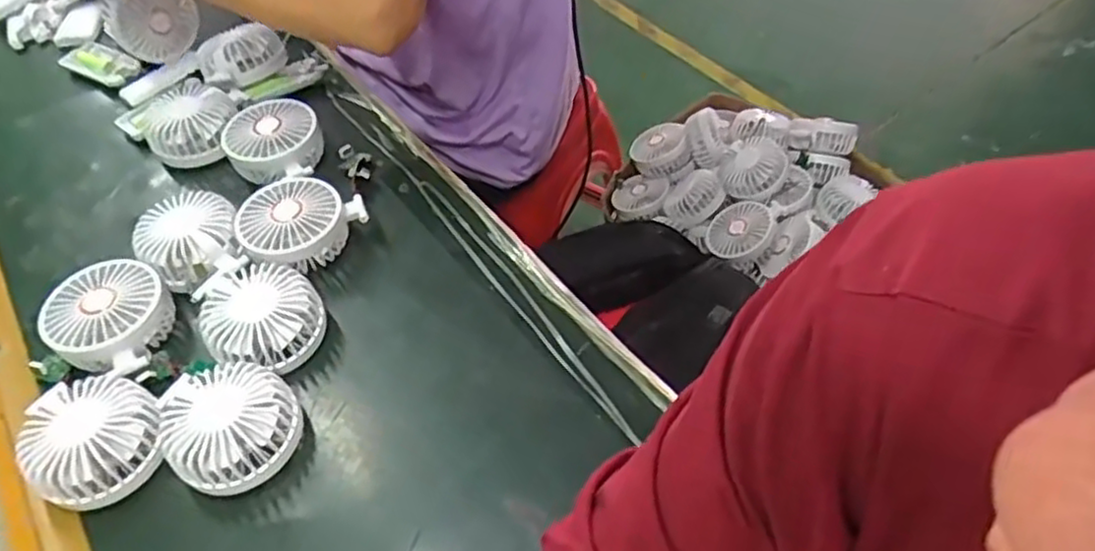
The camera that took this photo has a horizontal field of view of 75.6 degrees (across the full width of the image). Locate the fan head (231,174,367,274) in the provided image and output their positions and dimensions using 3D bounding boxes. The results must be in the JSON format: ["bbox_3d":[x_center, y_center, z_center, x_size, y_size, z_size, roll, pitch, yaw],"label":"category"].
[{"bbox_3d":[-0.214,-0.045,0.616,0.080,0.049,0.100,32,62,26],"label":"fan head"}]

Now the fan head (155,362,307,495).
[{"bbox_3d":[-0.224,0.105,0.503,0.085,0.058,0.093,-3,53,4],"label":"fan head"}]

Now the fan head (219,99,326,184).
[{"bbox_3d":[-0.264,-0.129,0.681,0.081,0.042,0.079,-3,53,4],"label":"fan head"}]

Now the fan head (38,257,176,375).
[{"bbox_3d":[-0.339,0.030,0.553,0.082,0.039,0.087,14,56,16],"label":"fan head"}]

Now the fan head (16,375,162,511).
[{"bbox_3d":[-0.316,0.114,0.493,0.086,0.040,0.084,-3,53,4],"label":"fan head"}]

